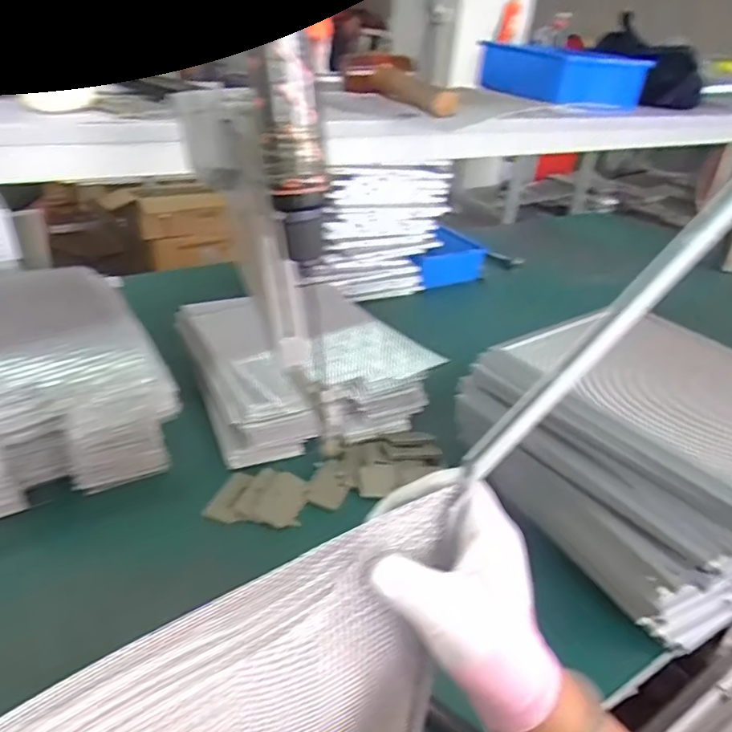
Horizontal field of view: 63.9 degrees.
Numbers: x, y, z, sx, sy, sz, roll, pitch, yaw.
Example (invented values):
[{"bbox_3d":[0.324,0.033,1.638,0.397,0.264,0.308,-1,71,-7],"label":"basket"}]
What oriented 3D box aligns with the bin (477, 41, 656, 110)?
[{"bbox_3d":[0.317,-0.486,0.975,0.133,0.074,0.267,-16,37,-31],"label":"bin"}]

